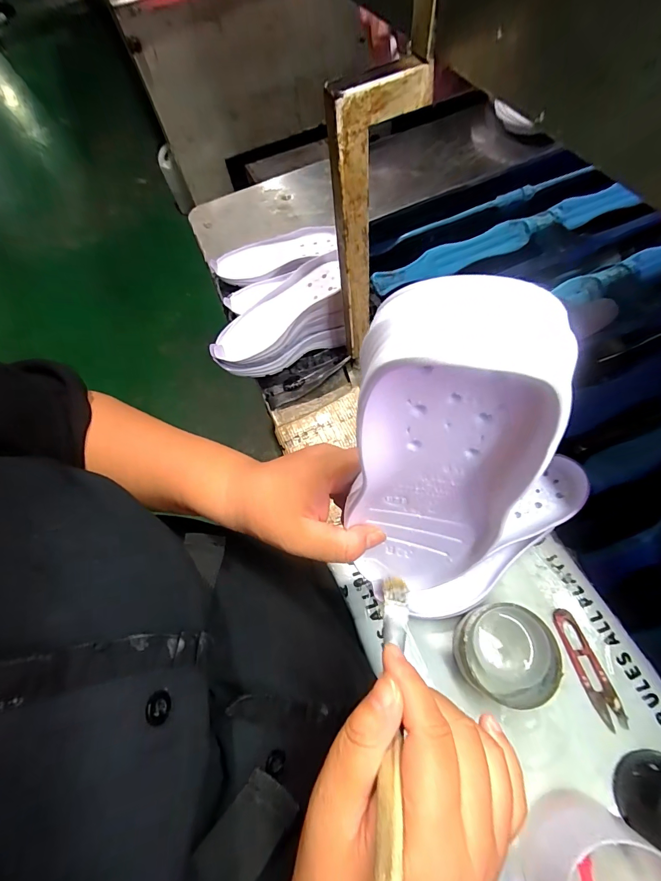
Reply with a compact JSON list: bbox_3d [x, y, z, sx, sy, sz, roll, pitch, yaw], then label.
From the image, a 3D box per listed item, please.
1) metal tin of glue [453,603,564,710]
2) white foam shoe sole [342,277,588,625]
[{"bbox_3d":[0.160,0.201,0.357,0.086,0.057,0.080,-3,63,5],"label":"metal tin of glue"},{"bbox_3d":[0.061,0.026,0.213,0.089,0.251,0.060,3,51,12],"label":"white foam shoe sole"}]

